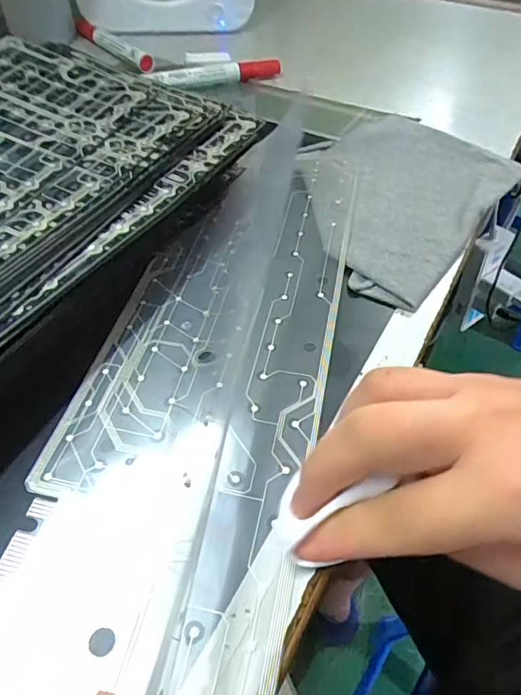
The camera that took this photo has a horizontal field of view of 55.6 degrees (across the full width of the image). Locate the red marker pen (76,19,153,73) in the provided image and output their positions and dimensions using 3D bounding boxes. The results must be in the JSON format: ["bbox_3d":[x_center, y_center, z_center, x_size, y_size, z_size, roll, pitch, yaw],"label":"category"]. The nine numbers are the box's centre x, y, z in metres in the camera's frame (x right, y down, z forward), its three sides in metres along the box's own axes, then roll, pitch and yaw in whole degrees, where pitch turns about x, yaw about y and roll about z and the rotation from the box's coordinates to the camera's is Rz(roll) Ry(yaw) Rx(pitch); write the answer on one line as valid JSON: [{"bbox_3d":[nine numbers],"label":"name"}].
[{"bbox_3d":[-0.149,-0.309,0.498,0.014,0.019,0.134,-32,58,-26],"label":"red marker pen"}]

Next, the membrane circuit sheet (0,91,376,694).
[{"bbox_3d":[-0.015,-0.015,0.259,0.108,0.006,0.486,10,51,8],"label":"membrane circuit sheet"}]

